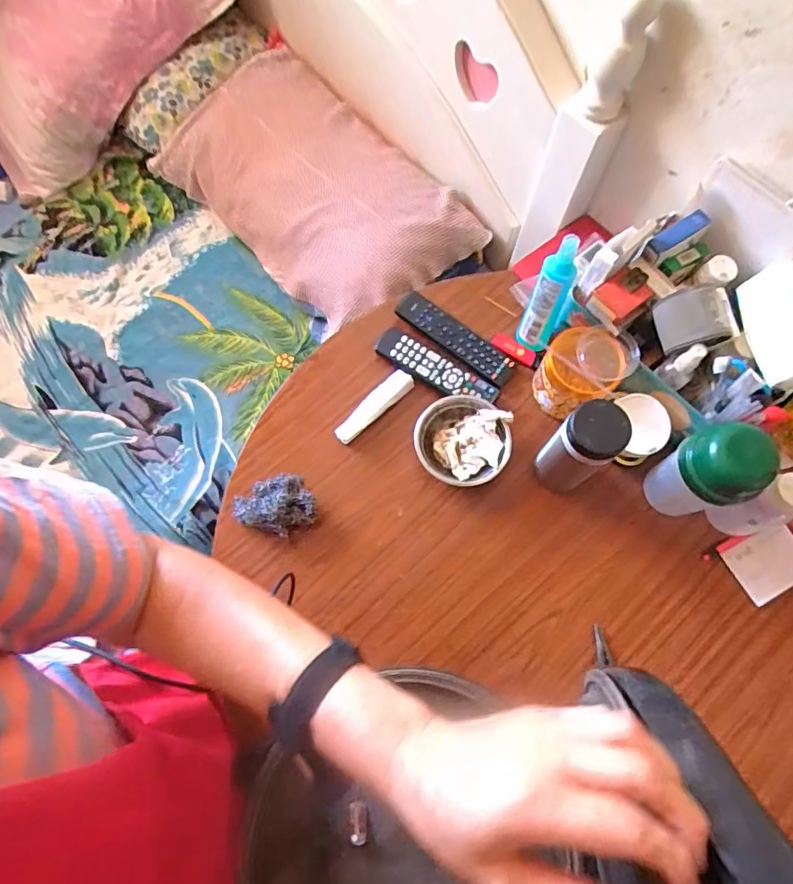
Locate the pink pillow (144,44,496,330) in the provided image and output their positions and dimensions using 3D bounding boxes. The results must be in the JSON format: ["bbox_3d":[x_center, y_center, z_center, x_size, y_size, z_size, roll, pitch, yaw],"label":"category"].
[{"bbox_3d":[-0.163,-0.506,1.044,0.322,0.188,0.627,-43,76,-12],"label":"pink pillow"}]

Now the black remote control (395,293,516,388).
[{"bbox_3d":[0.085,-0.155,0.775,0.196,0.022,0.050,37,76,12],"label":"black remote control"}]

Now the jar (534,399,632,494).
[{"bbox_3d":[0.218,0.011,0.635,0.058,0.173,0.065,-36,74,-10],"label":"jar"}]

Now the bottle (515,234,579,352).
[{"bbox_3d":[0.198,-0.186,0.693,0.048,0.194,0.039,22,73,8],"label":"bottle"}]

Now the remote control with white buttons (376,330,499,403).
[{"bbox_3d":[0.057,-0.107,0.763,0.187,0.016,0.041,30,74,10],"label":"remote control with white buttons"}]

